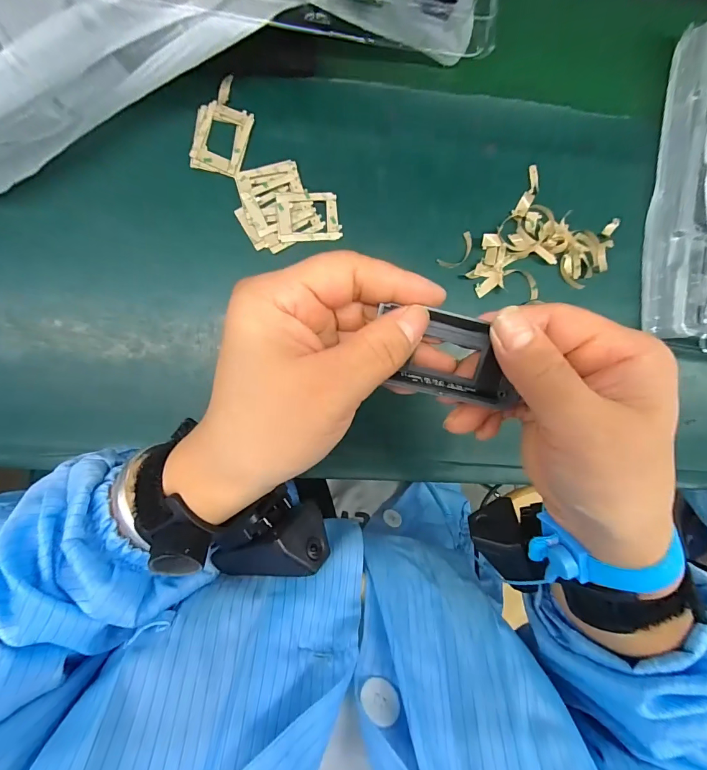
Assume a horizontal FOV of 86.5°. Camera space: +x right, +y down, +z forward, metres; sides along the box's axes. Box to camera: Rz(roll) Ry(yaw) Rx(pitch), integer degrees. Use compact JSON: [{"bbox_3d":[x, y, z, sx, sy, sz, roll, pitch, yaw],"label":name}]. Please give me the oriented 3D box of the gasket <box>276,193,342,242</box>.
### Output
[{"bbox_3d":[-0.039,-0.149,0.333,0.054,0.004,0.040,-4,93,-5],"label":"gasket"}]

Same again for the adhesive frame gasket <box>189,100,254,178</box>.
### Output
[{"bbox_3d":[-0.114,-0.212,0.324,0.044,0.004,0.058,13,92,-5],"label":"adhesive frame gasket"}]

